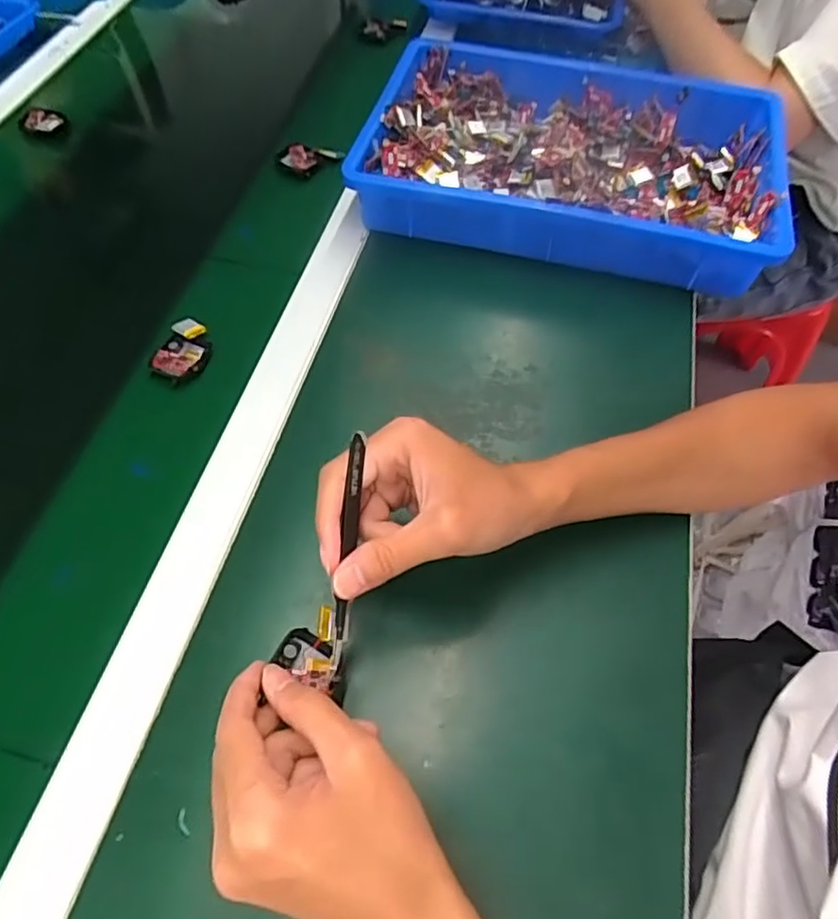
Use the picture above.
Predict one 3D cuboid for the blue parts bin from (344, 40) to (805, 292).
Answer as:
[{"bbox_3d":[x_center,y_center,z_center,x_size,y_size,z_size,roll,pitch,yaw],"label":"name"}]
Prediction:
[{"bbox_3d":[0.142,-0.281,0.597,0.362,0.075,0.241,13,59,7],"label":"blue parts bin"}]

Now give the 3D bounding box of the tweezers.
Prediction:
[{"bbox_3d":[-0.038,0.049,0.330,0.007,0.008,0.126,7,93,4],"label":"tweezers"}]

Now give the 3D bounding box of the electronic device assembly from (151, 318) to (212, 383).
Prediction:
[{"bbox_3d":[-0.187,-0.088,0.503,0.041,0.010,0.055,19,60,11],"label":"electronic device assembly"}]

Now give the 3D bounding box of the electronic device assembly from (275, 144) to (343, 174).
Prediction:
[{"bbox_3d":[-0.111,-0.309,0.643,0.062,0.015,0.028,1,58,0],"label":"electronic device assembly"}]

